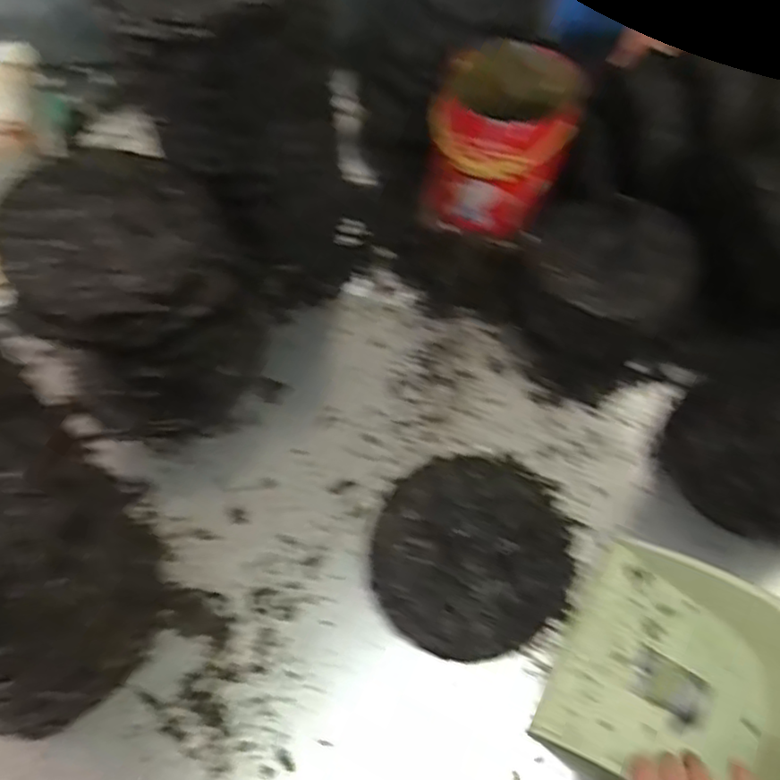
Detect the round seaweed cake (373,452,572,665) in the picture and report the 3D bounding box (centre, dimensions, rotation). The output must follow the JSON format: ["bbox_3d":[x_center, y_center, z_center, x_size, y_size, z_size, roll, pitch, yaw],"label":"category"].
[{"bbox_3d":[0.088,0.158,0.667,0.211,0.045,0.188,-36,69,-23],"label":"round seaweed cake"}]

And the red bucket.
[{"bbox_3d":[0.143,-0.322,0.881,0.172,0.190,0.184,2,60,-4],"label":"red bucket"}]

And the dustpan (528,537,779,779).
[{"bbox_3d":[0.331,0.282,0.584,0.330,0.128,0.215,28,60,14],"label":"dustpan"}]

